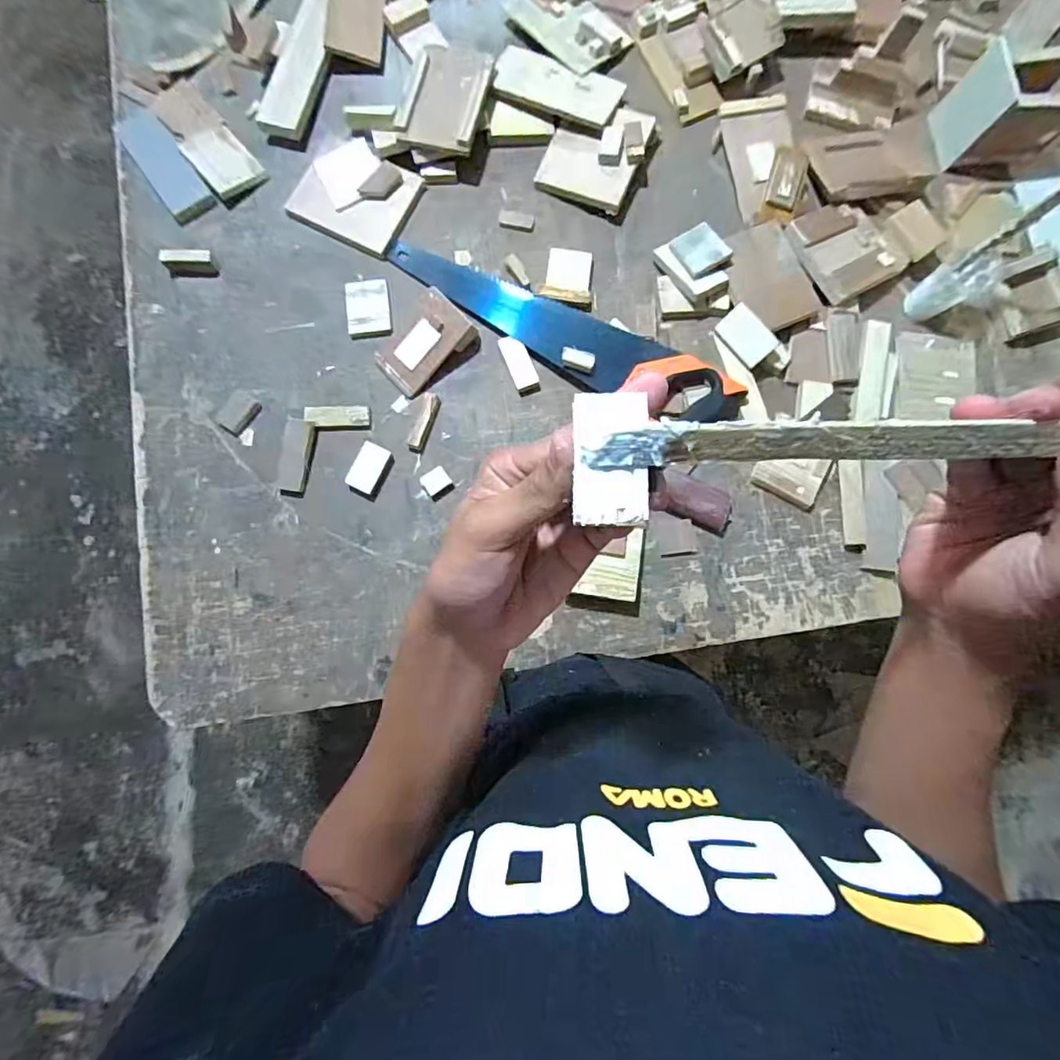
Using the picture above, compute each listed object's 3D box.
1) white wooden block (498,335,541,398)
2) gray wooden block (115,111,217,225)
[{"bbox_3d":[-0.014,-0.230,0.734,0.034,0.016,0.083,-23,84,-3],"label":"white wooden block"},{"bbox_3d":[-0.519,-0.520,0.744,0.065,0.018,0.168,-35,85,-4],"label":"gray wooden block"}]

